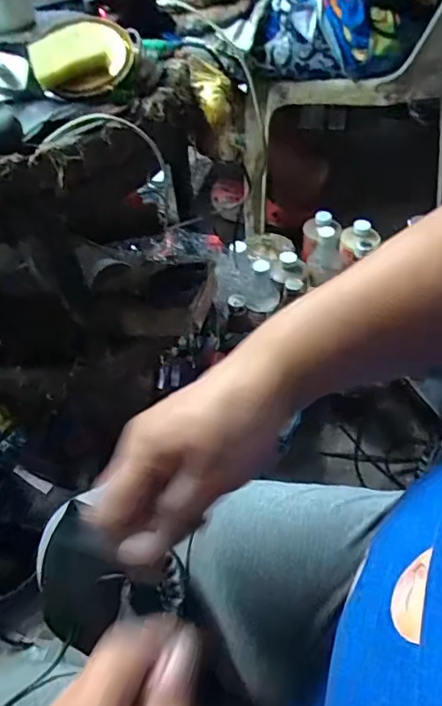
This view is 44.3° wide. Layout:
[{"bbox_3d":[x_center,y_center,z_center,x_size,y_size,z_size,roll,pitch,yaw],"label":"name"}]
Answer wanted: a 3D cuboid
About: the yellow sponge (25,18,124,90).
[{"bbox_3d":[-0.134,-0.280,0.519,0.085,0.045,0.056,-10,50,-3],"label":"yellow sponge"}]

